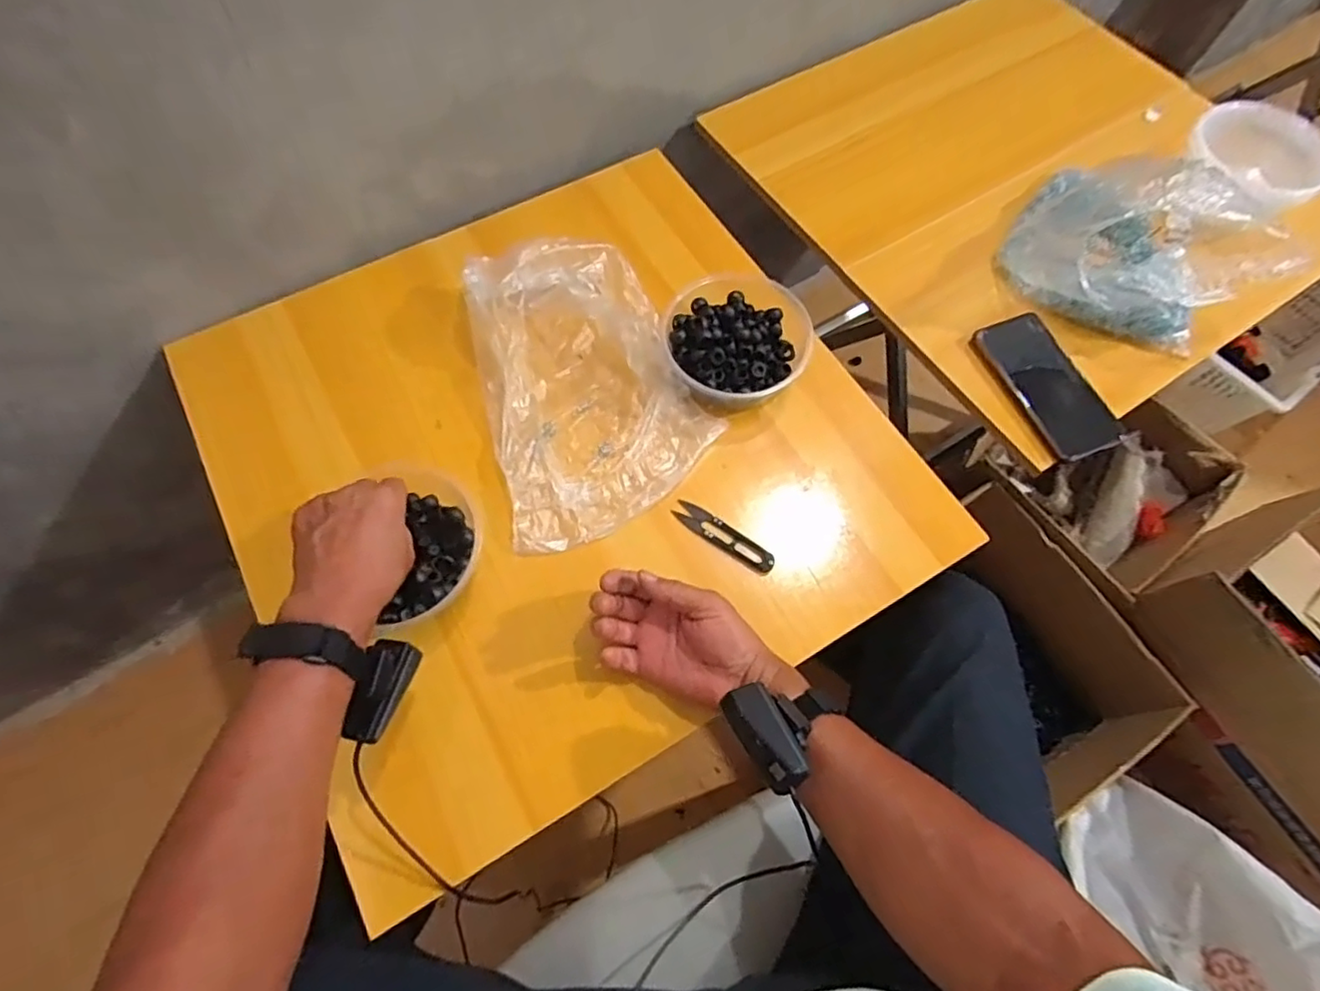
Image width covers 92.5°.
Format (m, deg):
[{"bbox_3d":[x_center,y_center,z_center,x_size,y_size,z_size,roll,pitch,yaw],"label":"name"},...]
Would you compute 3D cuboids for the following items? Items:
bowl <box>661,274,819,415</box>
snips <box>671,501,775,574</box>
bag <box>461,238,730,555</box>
[{"bbox_3d":[0.075,-0.155,0.635,0.138,0.049,0.144,0,66,-1],"label":"bowl"},{"bbox_3d":[0.058,0.038,0.579,0.102,0.005,0.026,34,70,13],"label":"snips"},{"bbox_3d":[-0.066,-0.115,0.609,0.206,0.062,0.301,-14,67,-7],"label":"bag"}]

